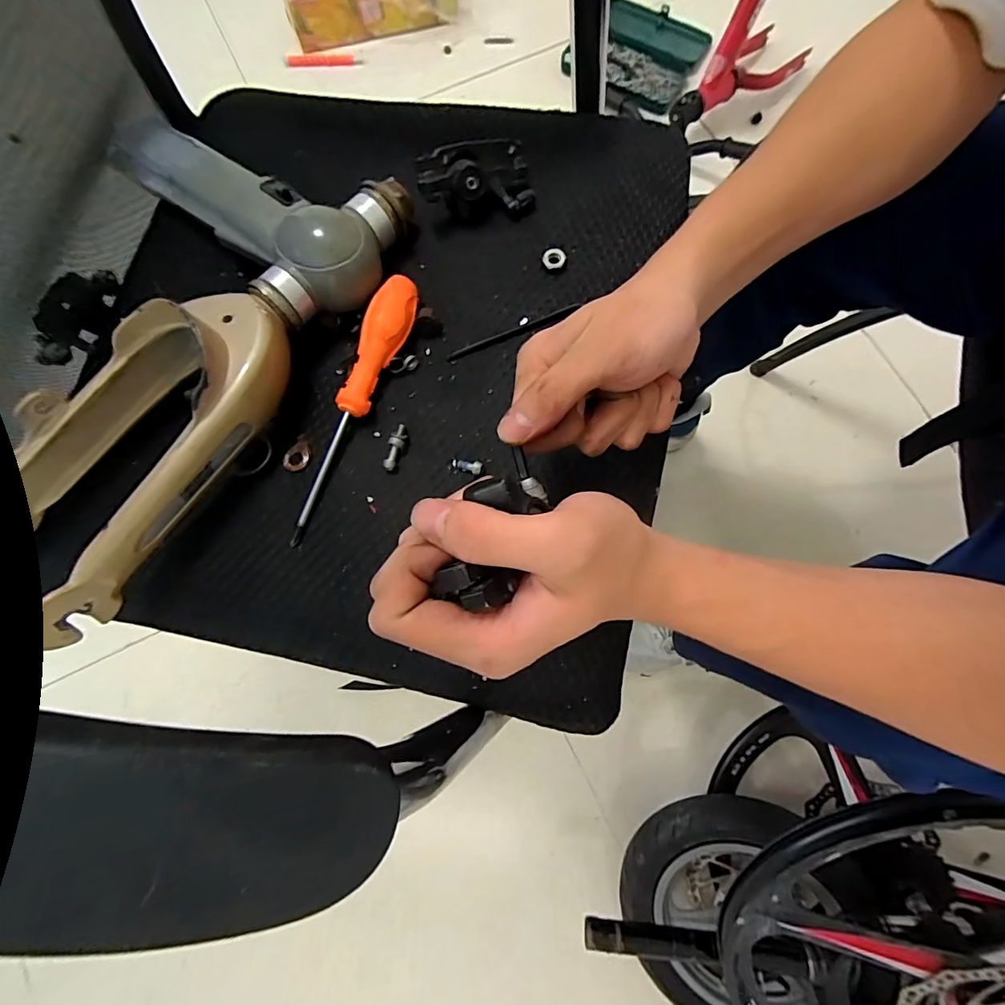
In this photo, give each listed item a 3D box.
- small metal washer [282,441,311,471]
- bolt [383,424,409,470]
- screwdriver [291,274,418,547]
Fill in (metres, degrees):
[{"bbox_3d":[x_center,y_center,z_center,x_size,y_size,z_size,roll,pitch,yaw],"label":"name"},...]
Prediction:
[{"bbox_3d":[-0.144,-0.032,0.329,0.020,0.004,0.019,-16,78,-3],"label":"small metal washer"},{"bbox_3d":[-0.074,-0.039,0.327,0.010,0.008,0.034,13,76,3],"label":"bolt"},{"bbox_3d":[-0.100,-0.069,0.323,0.028,0.023,0.193,17,76,4],"label":"screwdriver"}]

